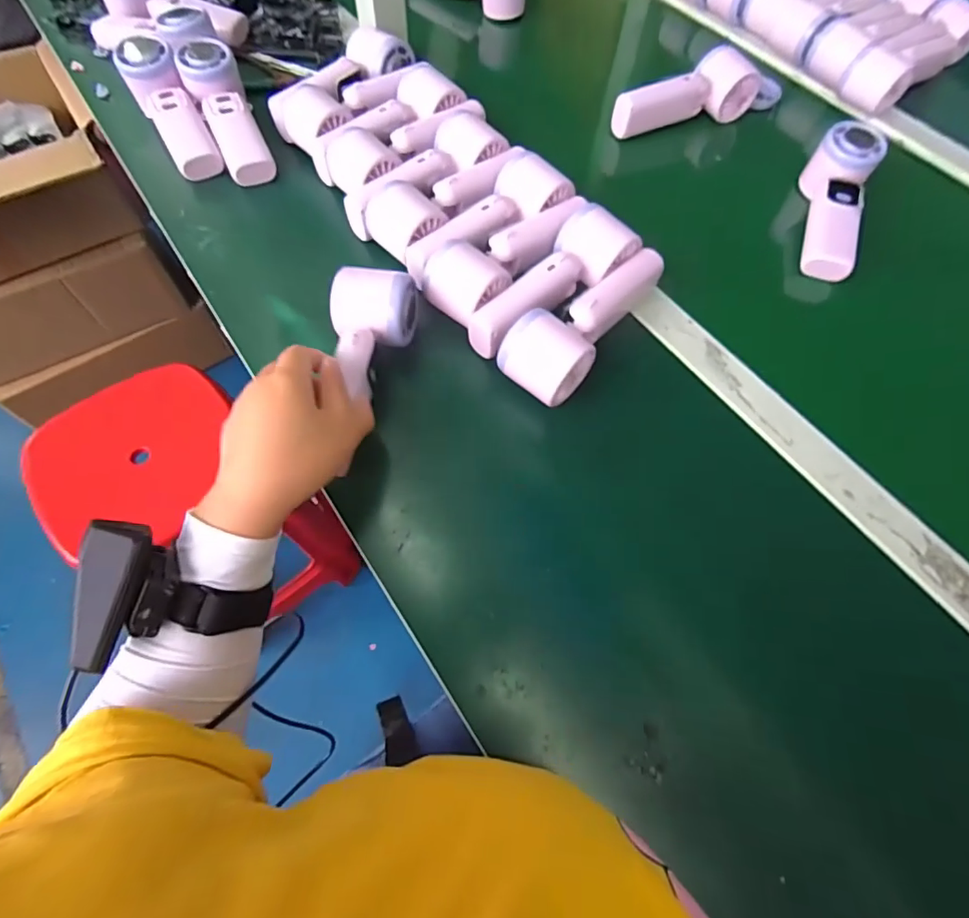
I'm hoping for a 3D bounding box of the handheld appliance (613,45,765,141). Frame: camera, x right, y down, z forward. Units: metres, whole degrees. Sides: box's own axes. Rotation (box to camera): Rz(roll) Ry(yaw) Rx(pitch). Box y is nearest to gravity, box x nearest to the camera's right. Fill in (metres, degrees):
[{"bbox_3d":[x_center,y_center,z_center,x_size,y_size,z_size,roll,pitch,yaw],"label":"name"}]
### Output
[{"bbox_3d":[0.219,-0.403,0.573,0.170,0.057,0.046,-16,65,-10],"label":"handheld appliance"}]

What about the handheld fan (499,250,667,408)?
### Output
[{"bbox_3d":[0.082,-0.114,0.410,0.058,0.047,0.164,38,68,16],"label":"handheld fan"}]

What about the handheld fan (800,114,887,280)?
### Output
[{"bbox_3d":[0.341,-0.245,0.507,0.053,0.049,0.171,16,77,5],"label":"handheld fan"}]

